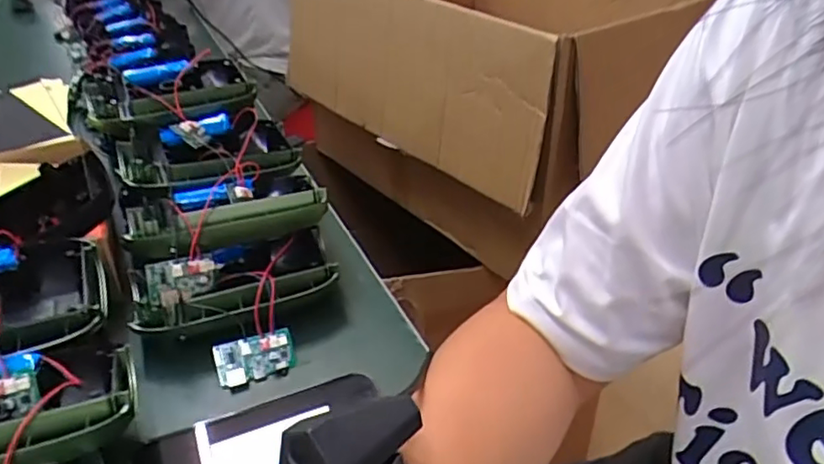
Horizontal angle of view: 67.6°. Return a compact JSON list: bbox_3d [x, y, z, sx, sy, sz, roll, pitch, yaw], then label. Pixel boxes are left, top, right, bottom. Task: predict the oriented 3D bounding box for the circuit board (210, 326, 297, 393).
[{"bbox_3d":[-0.116,0.095,0.455,0.058,0.013,0.035,-12,80,-12],"label":"circuit board"}]

